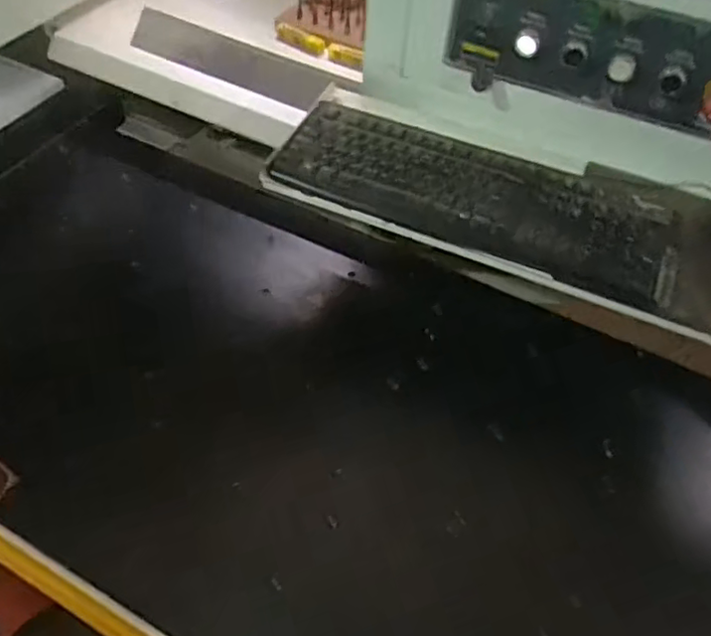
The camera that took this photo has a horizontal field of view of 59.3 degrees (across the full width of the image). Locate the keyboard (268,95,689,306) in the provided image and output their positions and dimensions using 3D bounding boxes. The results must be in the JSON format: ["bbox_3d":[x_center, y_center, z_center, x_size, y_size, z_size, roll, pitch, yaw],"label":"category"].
[{"bbox_3d":[0.130,-0.139,0.705,0.452,0.029,0.149,21,55,13],"label":"keyboard"}]

